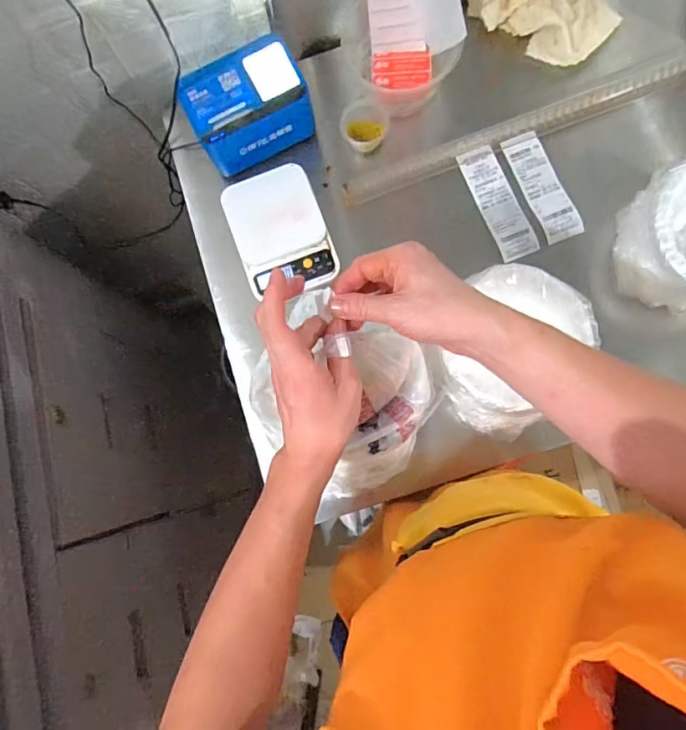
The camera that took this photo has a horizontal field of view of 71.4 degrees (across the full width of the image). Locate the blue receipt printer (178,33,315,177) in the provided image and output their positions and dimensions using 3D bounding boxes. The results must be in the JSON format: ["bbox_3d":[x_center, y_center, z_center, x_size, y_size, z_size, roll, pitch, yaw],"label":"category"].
[{"bbox_3d":[-0.135,-0.375,0.697,0.172,0.080,0.129,-26,80,0],"label":"blue receipt printer"}]

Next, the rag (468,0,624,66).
[{"bbox_3d":[0.304,-0.543,0.706,0.202,0.075,0.125,37,85,8],"label":"rag"}]

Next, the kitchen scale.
[{"bbox_3d":[-0.093,-0.195,0.699,0.131,0.026,0.179,-19,80,1],"label":"kitchen scale"}]

